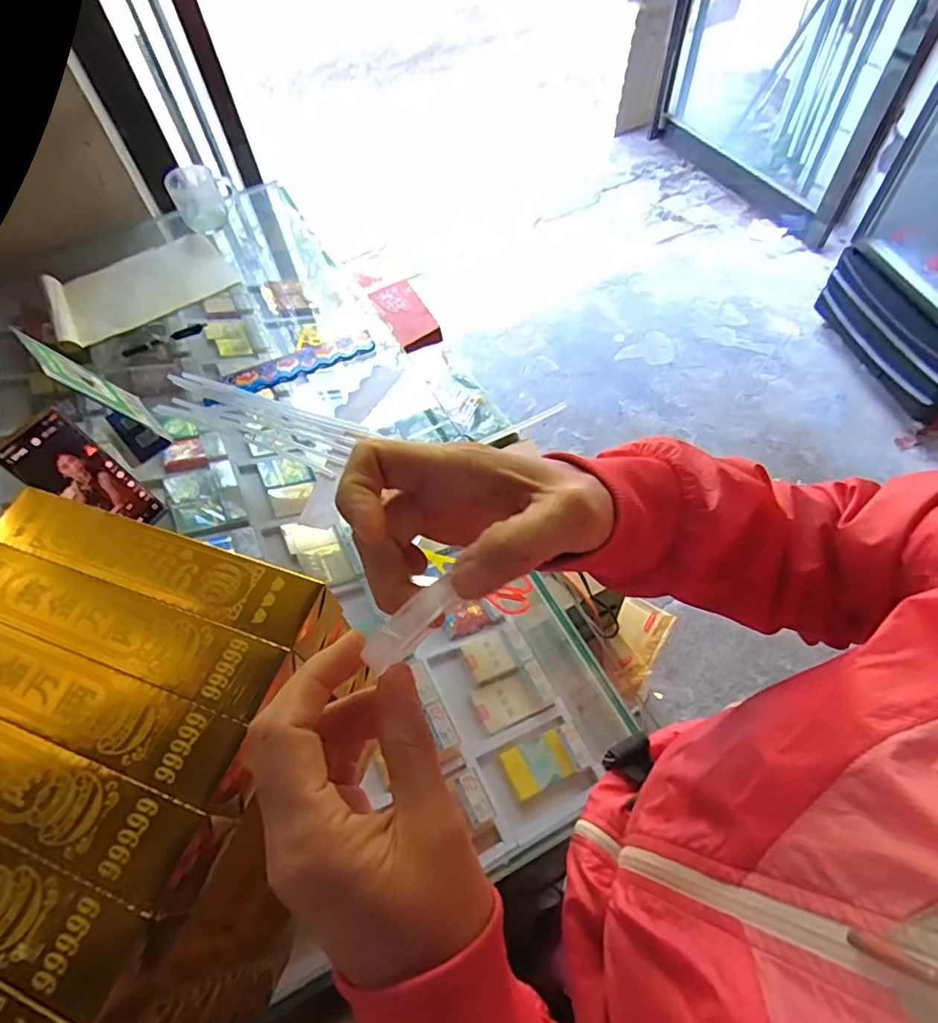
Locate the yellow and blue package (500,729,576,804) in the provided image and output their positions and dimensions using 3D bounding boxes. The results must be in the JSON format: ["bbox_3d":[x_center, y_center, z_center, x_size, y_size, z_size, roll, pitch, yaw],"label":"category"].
[{"bbox_3d":[0.084,0.307,0.678,0.077,0.014,0.056,-22,59,-10],"label":"yellow and blue package"}]

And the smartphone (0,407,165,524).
[{"bbox_3d":[-0.410,-0.032,0.596,0.007,0.153,0.072,6,53,40],"label":"smartphone"}]

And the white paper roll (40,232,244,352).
[{"bbox_3d":[-0.523,-0.357,0.883,0.272,0.031,0.210,-27,60,-12],"label":"white paper roll"}]

